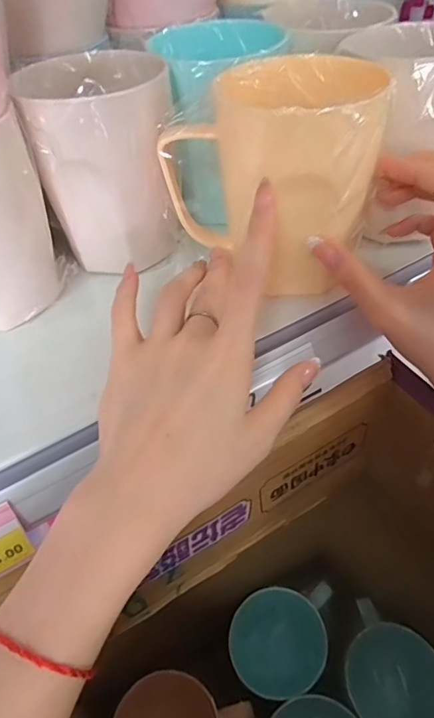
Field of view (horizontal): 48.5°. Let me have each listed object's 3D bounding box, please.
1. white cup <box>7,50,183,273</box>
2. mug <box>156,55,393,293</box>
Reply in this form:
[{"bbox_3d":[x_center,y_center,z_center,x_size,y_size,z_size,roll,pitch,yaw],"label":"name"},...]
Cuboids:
[{"bbox_3d":[-0.073,-0.130,0.321,0.090,0.104,0.098,-10,50,-6],"label":"white cup"},{"bbox_3d":[0.040,-0.119,0.298,0.109,0.108,0.094,23,54,20],"label":"mug"}]

